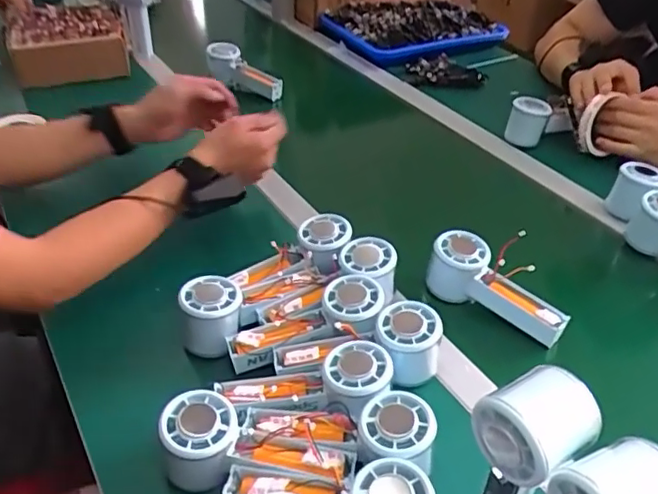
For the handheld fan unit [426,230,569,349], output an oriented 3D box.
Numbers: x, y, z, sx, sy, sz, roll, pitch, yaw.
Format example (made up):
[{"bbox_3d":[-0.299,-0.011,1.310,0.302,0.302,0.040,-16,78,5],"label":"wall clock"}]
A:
[{"bbox_3d":[0.177,0.038,0.615,0.146,0.091,0.047,36,48,18],"label":"handheld fan unit"}]

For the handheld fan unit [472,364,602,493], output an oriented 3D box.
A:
[{"bbox_3d":[0.131,0.149,0.404,0.070,0.140,0.054,-20,43,-25],"label":"handheld fan unit"}]

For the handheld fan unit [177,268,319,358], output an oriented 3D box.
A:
[{"bbox_3d":[-0.080,0.050,0.584,0.136,0.053,0.058,-31,48,-34],"label":"handheld fan unit"}]

